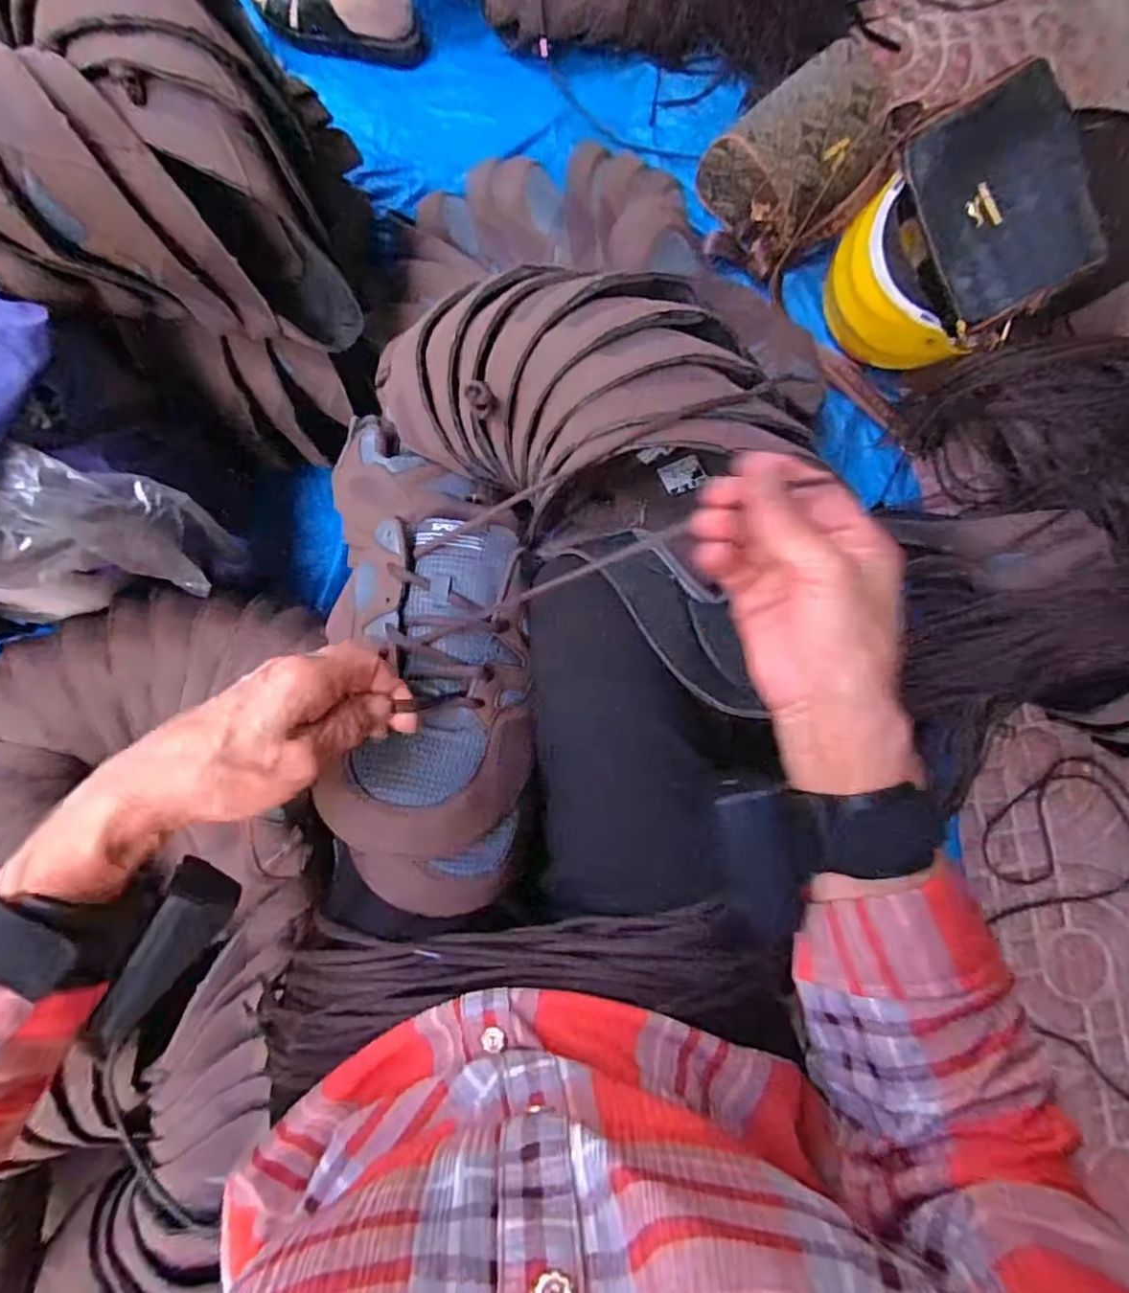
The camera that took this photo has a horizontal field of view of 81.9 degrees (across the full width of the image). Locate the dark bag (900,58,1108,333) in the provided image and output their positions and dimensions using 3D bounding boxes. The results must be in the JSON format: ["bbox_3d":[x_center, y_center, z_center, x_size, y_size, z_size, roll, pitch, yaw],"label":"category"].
[{"bbox_3d":[0.456,-0.462,0.671,0.145,0.021,0.206,-23,94,22],"label":"dark bag"}]

